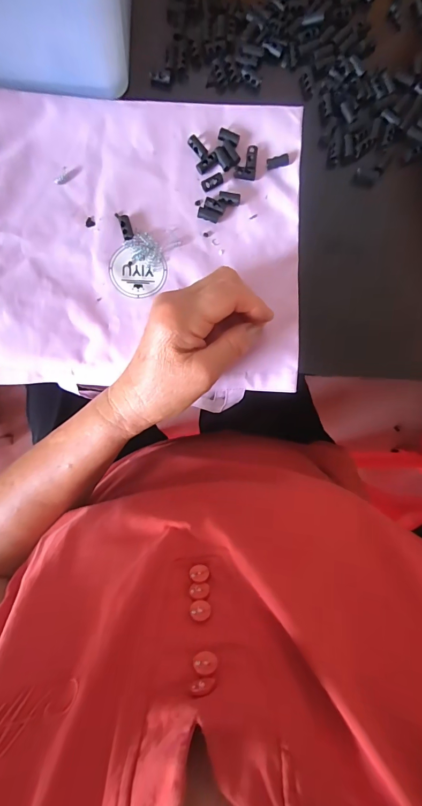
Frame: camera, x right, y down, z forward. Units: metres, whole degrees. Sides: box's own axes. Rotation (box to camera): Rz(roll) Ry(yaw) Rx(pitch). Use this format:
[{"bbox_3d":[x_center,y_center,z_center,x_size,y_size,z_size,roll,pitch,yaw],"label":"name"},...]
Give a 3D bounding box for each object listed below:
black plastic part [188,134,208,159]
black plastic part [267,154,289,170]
[{"bbox_3d":[-0.011,-0.218,0.303,0.009,0.005,0.022,-42,91,-1],"label":"black plastic part"},{"bbox_3d":[0.057,-0.206,0.304,0.019,0.004,0.008,-5,90,18],"label":"black plastic part"}]

